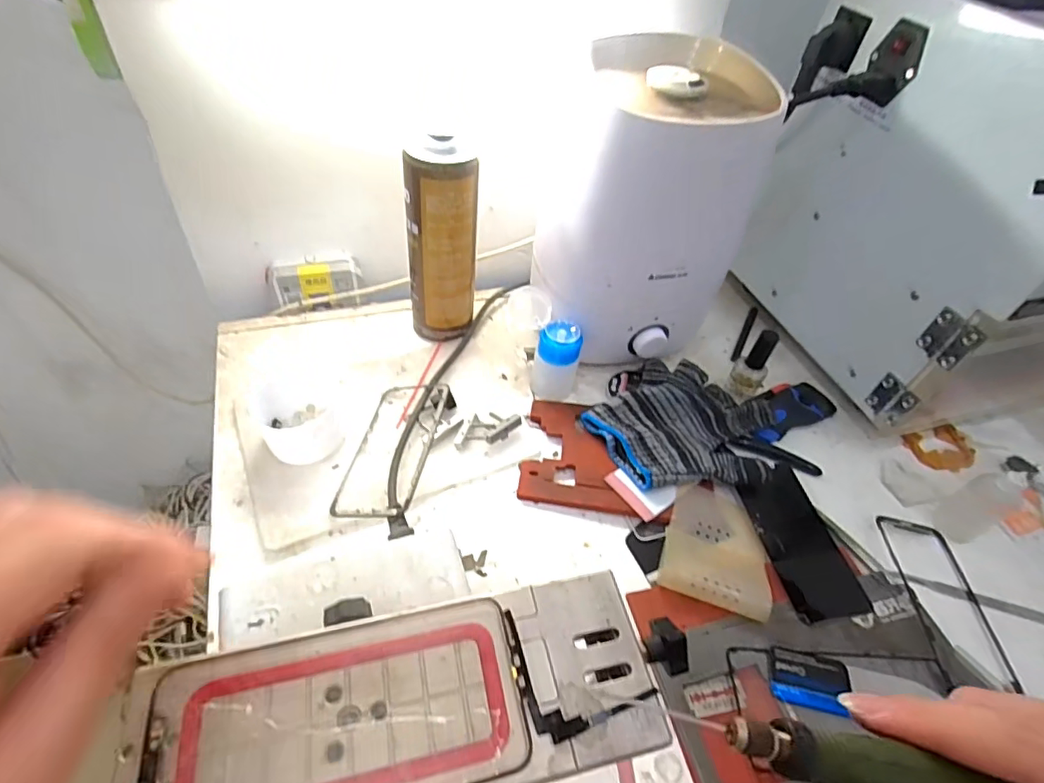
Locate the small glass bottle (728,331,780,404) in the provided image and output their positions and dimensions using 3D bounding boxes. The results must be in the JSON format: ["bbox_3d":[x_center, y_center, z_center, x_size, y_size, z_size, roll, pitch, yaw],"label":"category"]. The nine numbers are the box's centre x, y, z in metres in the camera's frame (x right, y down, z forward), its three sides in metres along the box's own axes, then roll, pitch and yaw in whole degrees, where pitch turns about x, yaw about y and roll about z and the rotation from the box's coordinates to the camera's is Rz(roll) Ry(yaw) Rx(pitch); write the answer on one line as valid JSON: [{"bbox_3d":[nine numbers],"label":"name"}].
[{"bbox_3d":[0.236,-0.032,0.541,0.035,0.086,0.039,29,53,18],"label":"small glass bottle"}]

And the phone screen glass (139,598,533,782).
[{"bbox_3d":[-0.070,0.127,0.211,0.137,0.004,0.067,-8,51,-13],"label":"phone screen glass"}]

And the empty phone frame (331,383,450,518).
[{"bbox_3d":[-0.106,0.045,0.462,0.071,0.014,0.148,-4,44,16],"label":"empty phone frame"}]

